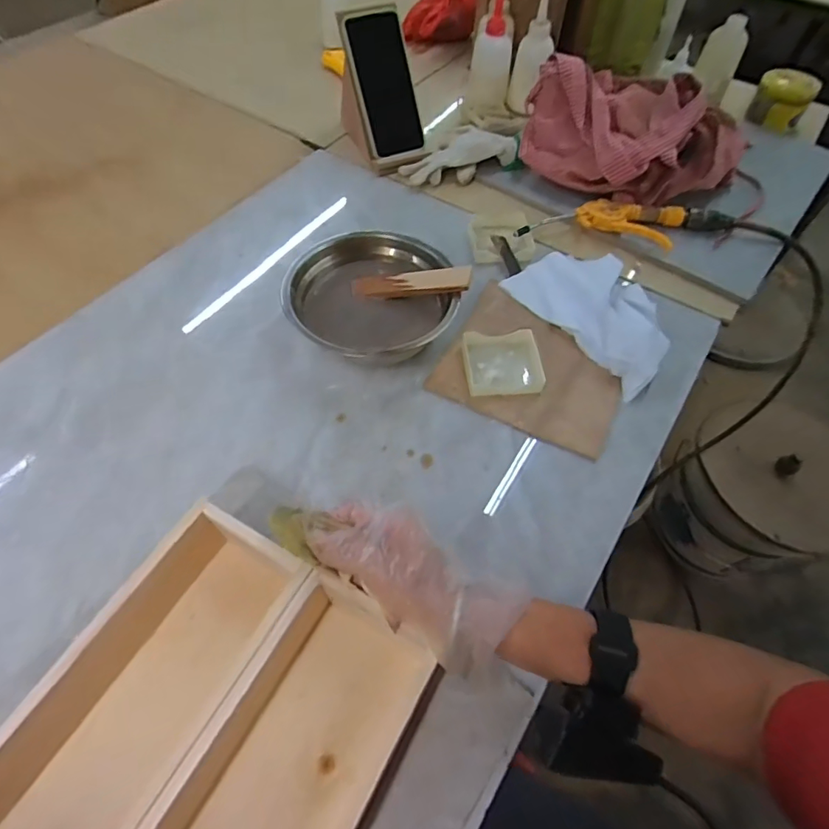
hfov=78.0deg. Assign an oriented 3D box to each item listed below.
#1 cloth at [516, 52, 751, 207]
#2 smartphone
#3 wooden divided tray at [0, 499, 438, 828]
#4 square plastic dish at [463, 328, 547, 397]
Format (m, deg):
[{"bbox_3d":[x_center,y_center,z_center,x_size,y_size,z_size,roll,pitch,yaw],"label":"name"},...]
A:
[{"bbox_3d":[0.286,-0.370,0.675,0.281,0.098,0.205,23,60,12],"label":"cloth"},{"bbox_3d":[-0.038,-0.439,0.685,0.078,0.166,0.010,-20,20,-14],"label":"smartphone"},{"bbox_3d":[-0.139,0.212,0.312,0.203,0.069,0.260,25,60,13],"label":"wooden divided tray"},{"bbox_3d":[0.089,-0.054,0.520,0.074,0.018,0.074,-7,58,-6],"label":"square plastic dish"}]

